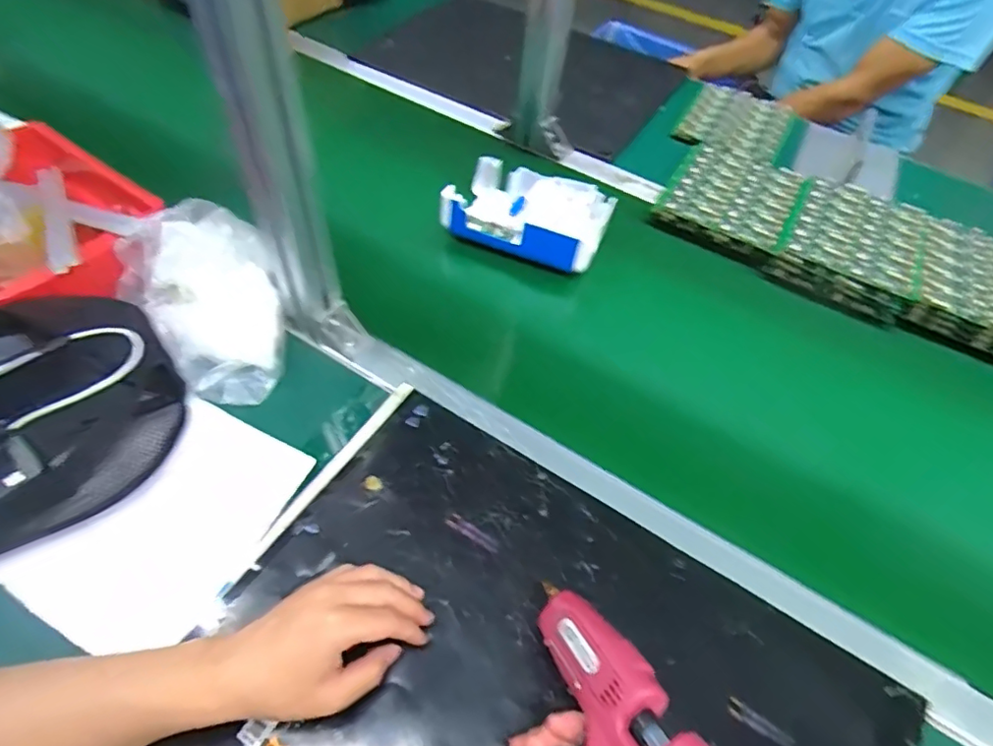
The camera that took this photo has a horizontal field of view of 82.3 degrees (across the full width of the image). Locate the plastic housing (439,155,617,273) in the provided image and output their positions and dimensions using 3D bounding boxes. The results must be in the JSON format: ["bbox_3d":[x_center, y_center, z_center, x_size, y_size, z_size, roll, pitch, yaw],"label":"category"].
[{"bbox_3d":[0.044,-0.202,0.700,0.185,0.067,0.143,20,54,10],"label":"plastic housing"}]

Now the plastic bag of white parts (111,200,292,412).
[{"bbox_3d":[-0.271,-0.074,0.553,0.134,0.088,0.185,-37,64,-27],"label":"plastic bag of white parts"}]

